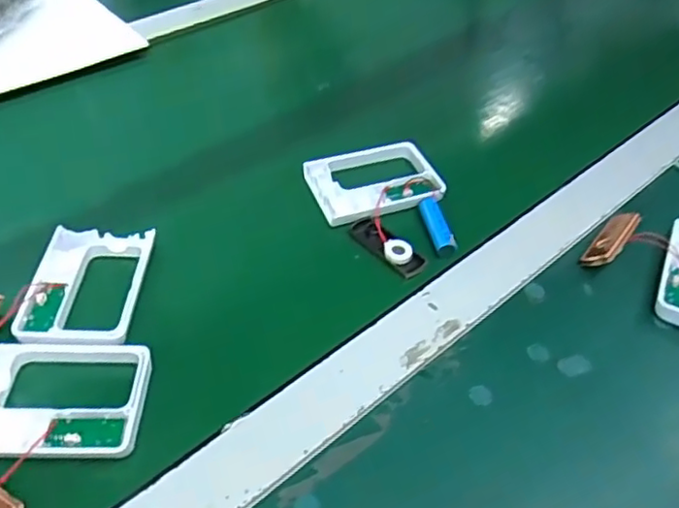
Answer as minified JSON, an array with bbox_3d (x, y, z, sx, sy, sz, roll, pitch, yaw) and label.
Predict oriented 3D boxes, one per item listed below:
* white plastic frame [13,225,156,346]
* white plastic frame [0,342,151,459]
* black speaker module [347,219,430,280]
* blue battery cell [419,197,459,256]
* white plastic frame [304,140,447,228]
[{"bbox_3d":[-0.163,0.019,0.414,0.068,0.007,0.094,3,46,-3],"label":"white plastic frame"},{"bbox_3d":[-0.156,0.078,0.356,0.093,0.007,0.074,2,46,-4],"label":"white plastic frame"},{"bbox_3d":[0.034,-0.007,0.458,0.020,0.007,0.063,-31,57,-30],"label":"black speaker module"},{"bbox_3d":[0.072,-0.022,0.470,0.013,0.011,0.056,-5,47,-11],"label":"blue battery cell"},{"bbox_3d":[0.027,-0.058,0.504,0.096,0.015,0.076,-14,49,-18],"label":"white plastic frame"}]

